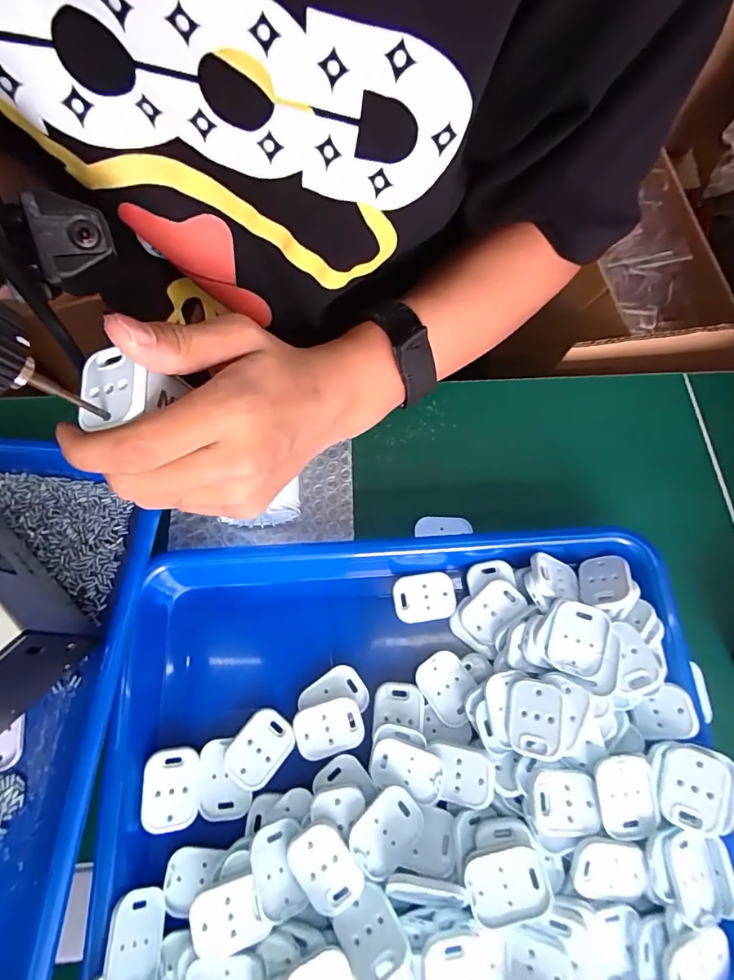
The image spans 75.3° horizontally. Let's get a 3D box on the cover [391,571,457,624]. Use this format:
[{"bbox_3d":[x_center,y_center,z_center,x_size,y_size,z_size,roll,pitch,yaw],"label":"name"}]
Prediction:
[{"bbox_3d":[0.037,0.069,0.309,0.039,0.004,0.030,-8,71,-4],"label":"cover"}]

